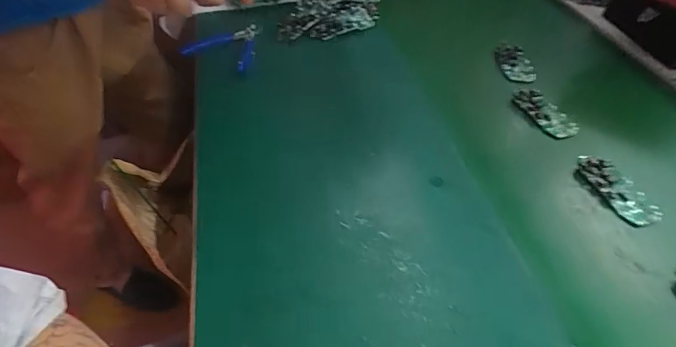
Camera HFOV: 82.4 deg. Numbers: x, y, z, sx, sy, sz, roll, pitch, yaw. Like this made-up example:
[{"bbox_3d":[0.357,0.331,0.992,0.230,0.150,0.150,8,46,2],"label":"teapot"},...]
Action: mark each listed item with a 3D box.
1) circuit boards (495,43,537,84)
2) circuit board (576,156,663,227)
[{"bbox_3d":[0.272,-0.171,0.595,0.055,0.015,0.084,10,48,3],"label":"circuit boards"},{"bbox_3d":[0.312,0.017,0.433,0.048,0.014,0.095,-13,51,-17],"label":"circuit board"}]

